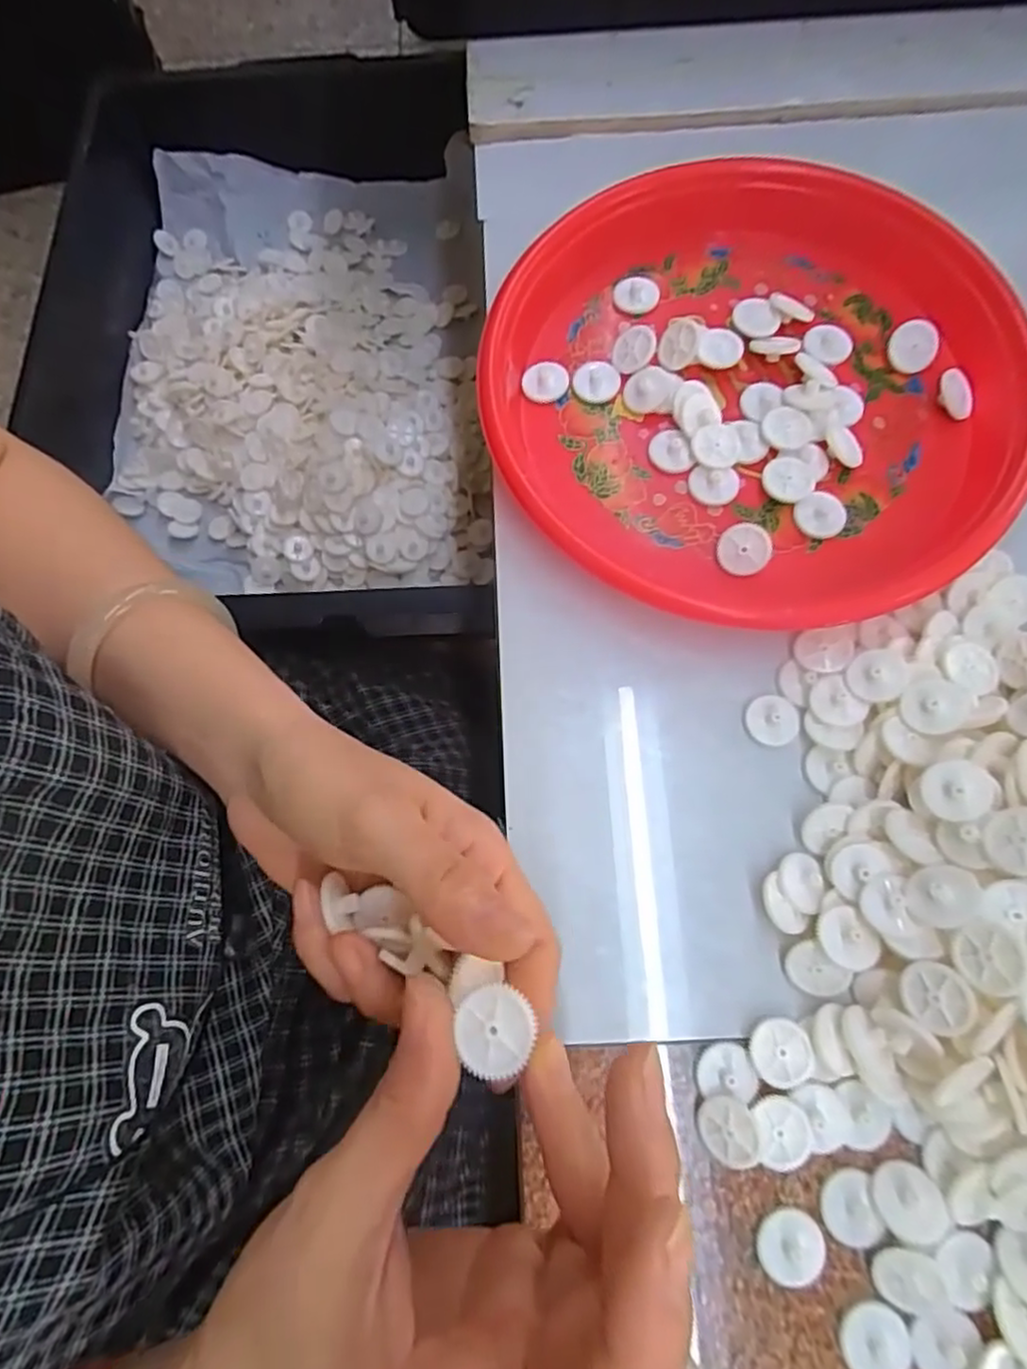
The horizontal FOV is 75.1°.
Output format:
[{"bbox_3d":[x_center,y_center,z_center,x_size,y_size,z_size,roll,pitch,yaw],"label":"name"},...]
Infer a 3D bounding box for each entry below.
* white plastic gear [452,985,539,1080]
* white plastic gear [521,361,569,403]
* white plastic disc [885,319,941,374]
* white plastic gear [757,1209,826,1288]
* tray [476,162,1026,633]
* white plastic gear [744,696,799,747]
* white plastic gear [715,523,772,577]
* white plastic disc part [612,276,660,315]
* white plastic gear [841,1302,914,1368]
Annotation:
[{"bbox_3d":[-0.005,0.089,0.171,0.019,0.004,0.021,-14,74,-2],"label":"white plastic gear"},{"bbox_3d":[0.015,-0.146,0.320,0.022,0.004,0.022,-1,74,2],"label":"white plastic gear"},{"bbox_3d":[0.187,-0.158,0.312,0.021,0.004,0.022,4,104,16],"label":"white plastic disc"},{"bbox_3d":[0.093,0.188,0.223,0.022,0.004,0.021,-9,74,-1],"label":"white plastic gear"},{"bbox_3d":[0.109,-0.129,0.298,0.233,0.029,0.224,15,75,6],"label":"tray"},{"bbox_3d":[0.105,0.014,0.270,0.021,0.004,0.020,-1,74,2],"label":"white plastic gear"},{"bbox_3d":[0.098,-0.057,0.285,0.022,0.004,0.022,12,107,13],"label":"white plastic gear"},{"bbox_3d":[0.061,-0.193,0.329,0.022,0.004,0.019,8,75,4],"label":"white plastic disc part"},{"bbox_3d":[0.117,0.212,0.215,0.021,0.004,0.021,-26,75,-5],"label":"white plastic gear"}]

